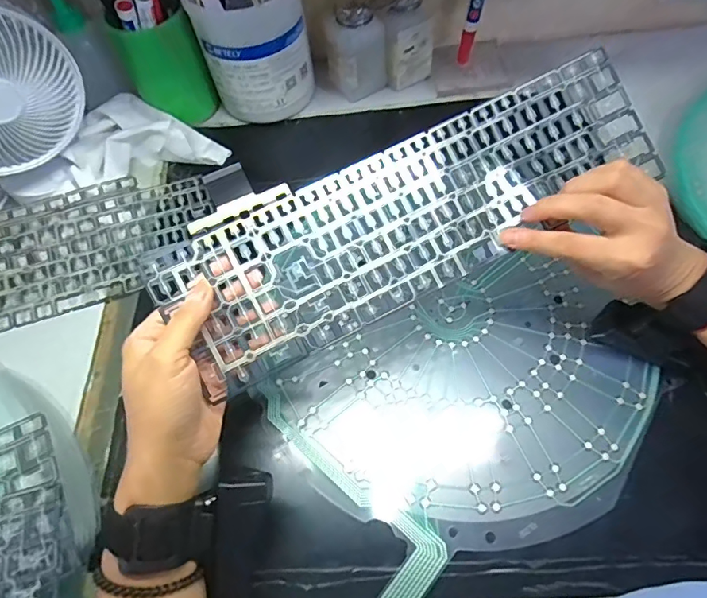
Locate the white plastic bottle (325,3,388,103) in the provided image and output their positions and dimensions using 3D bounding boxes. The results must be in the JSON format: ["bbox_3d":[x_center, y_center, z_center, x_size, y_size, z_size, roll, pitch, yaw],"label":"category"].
[{"bbox_3d":[0.003,-0.281,0.531,0.055,0.091,0.054,-24,63,-9],"label":"white plastic bottle"}]

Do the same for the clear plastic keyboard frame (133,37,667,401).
[{"bbox_3d":[0.039,-0.060,0.333,0.349,0.018,0.108,-27,89,-6],"label":"clear plastic keyboard frame"}]

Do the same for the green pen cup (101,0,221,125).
[{"bbox_3d":[-0.211,-0.262,0.511,0.077,0.135,0.073,-2,61,3],"label":"green pen cup"}]

